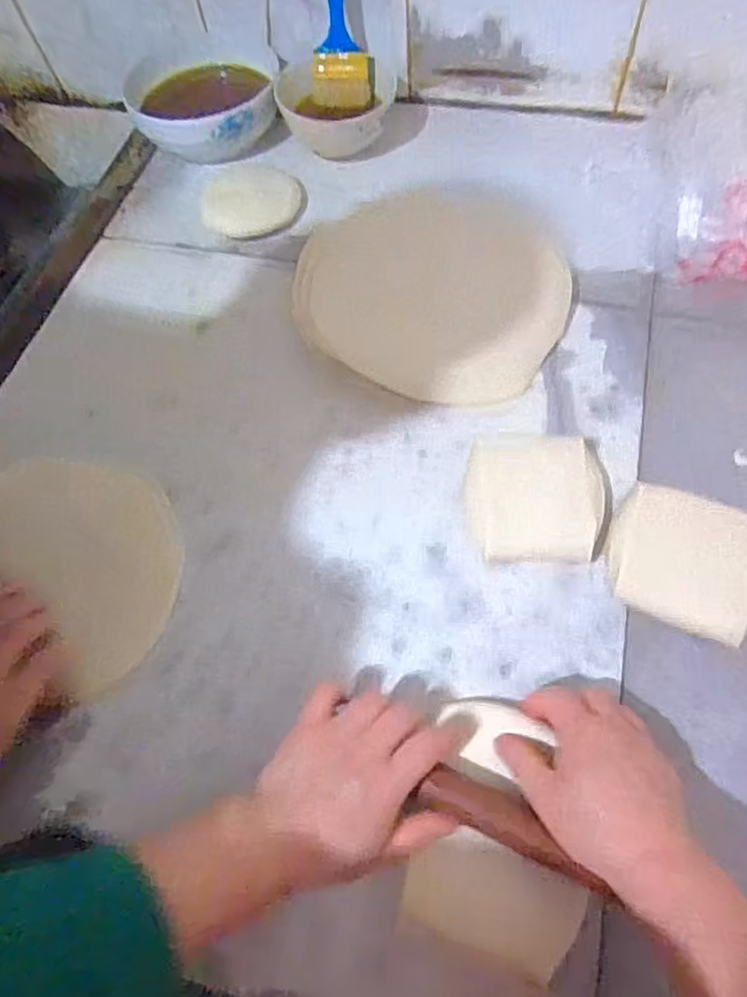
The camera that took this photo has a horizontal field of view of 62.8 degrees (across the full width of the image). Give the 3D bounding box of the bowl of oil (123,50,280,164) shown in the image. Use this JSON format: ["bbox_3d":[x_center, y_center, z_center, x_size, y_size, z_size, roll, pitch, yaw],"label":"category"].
[{"bbox_3d":[-0.193,-0.459,0.708,0.169,0.065,0.154,-2,63,3],"label":"bowl of oil"}]

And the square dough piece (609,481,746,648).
[{"bbox_3d":[0.231,0.047,0.452,0.112,0.039,0.099,22,66,14],"label":"square dough piece"}]

